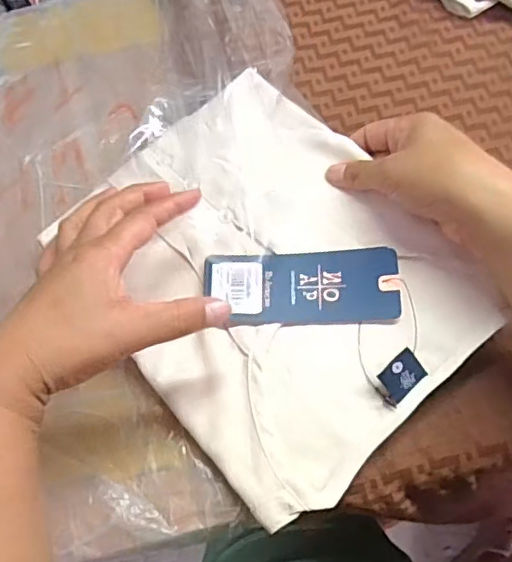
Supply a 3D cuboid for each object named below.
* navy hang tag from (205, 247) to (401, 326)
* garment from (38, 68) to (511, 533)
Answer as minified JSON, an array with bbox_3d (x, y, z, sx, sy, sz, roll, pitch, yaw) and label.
[{"bbox_3d":[0.028,0.003,0.364,0.118,0.007,0.046,-2,72,5],"label":"navy hang tag"},{"bbox_3d":[0.005,-0.006,0.369,0.201,0.024,0.244,-41,70,-14],"label":"garment"}]

